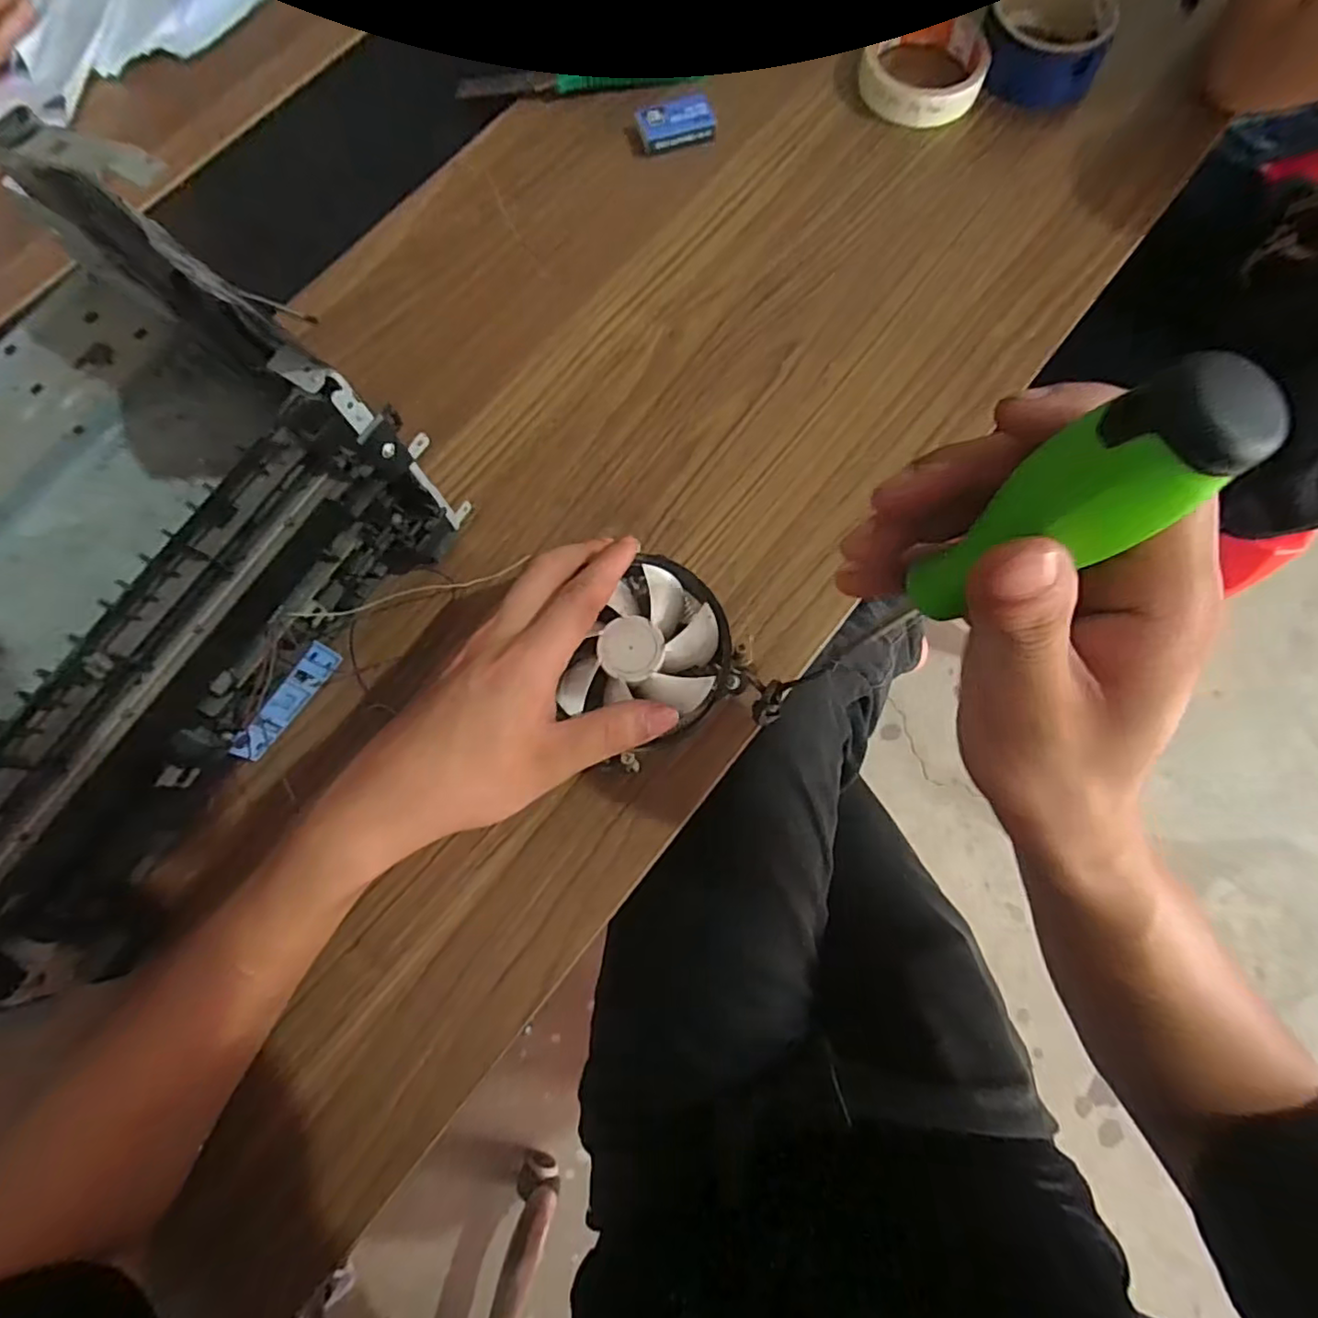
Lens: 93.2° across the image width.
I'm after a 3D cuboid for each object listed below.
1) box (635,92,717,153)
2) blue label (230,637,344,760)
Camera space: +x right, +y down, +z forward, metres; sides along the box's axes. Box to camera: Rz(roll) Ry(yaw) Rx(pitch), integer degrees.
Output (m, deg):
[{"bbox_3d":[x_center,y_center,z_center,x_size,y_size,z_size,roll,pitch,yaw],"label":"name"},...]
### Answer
[{"bbox_3d":[0.012,-0.388,0.452,0.055,0.016,0.029,-14,77,-2],"label":"box"},{"bbox_3d":[-0.202,0.023,0.340,0.006,0.022,0.070,24,70,24],"label":"blue label"}]

